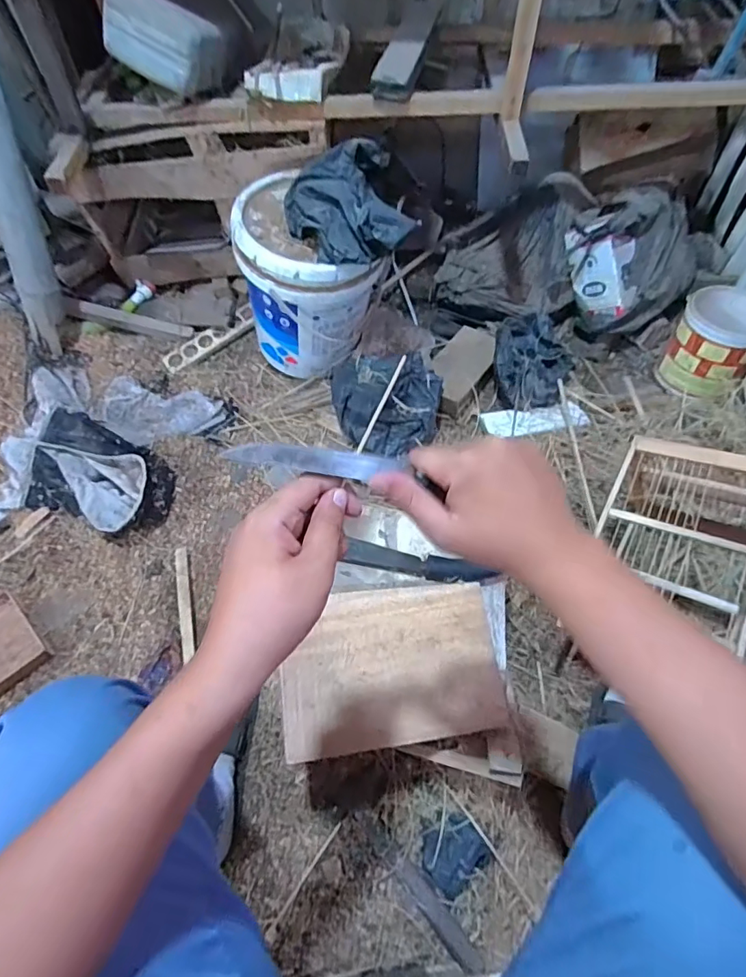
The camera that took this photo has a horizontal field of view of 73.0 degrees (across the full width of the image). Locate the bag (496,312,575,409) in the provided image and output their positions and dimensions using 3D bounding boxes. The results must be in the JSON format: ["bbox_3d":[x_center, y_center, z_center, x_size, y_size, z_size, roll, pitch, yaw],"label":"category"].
[{"bbox_3d":[0.361,-0.282,1.144,0.168,0.095,0.207,10,59,10],"label":"bag"}]

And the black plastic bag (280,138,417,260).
[{"bbox_3d":[-0.049,-0.511,0.905,0.191,0.125,0.199,-20,59,-9],"label":"black plastic bag"}]

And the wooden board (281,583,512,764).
[{"bbox_3d":[0.028,0.227,0.654,0.281,0.015,0.189,-3,65,-13],"label":"wooden board"}]

